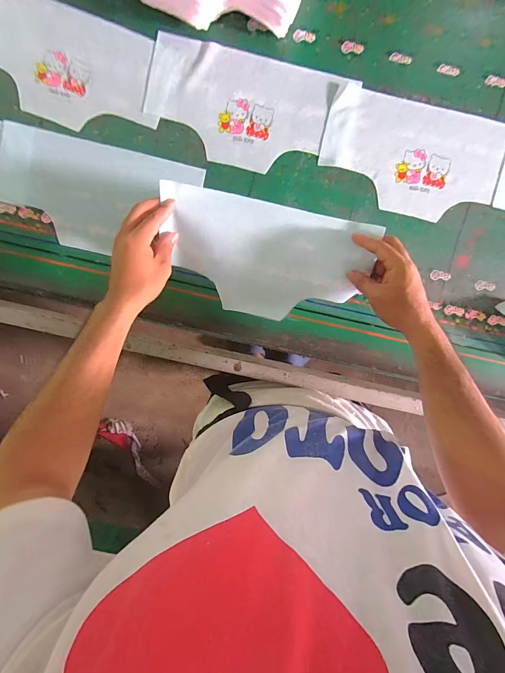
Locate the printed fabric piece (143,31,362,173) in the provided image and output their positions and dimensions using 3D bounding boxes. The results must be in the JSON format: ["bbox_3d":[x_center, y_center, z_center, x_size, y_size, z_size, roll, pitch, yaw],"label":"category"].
[{"bbox_3d":[-0.025,-0.356,0.484,0.287,0.008,0.163,16,95,-1],"label":"printed fabric piece"}]

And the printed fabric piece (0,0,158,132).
[{"bbox_3d":[-0.298,-0.423,0.481,0.309,0.006,0.165,21,95,-1],"label":"printed fabric piece"}]

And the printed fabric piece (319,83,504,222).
[{"bbox_3d":[0.252,-0.282,0.488,0.277,0.010,0.160,13,95,-1],"label":"printed fabric piece"}]

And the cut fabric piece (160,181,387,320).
[{"bbox_3d":[0.023,-0.114,0.472,0.298,0.067,0.161,9,95,0],"label":"cut fabric piece"}]

